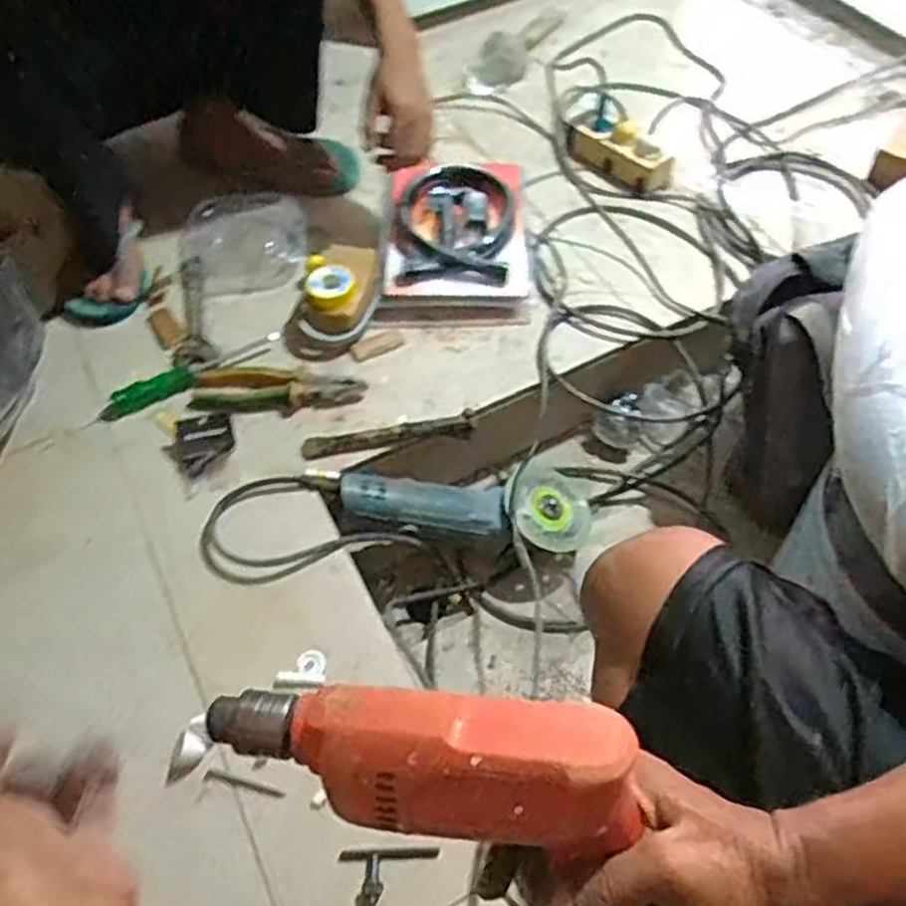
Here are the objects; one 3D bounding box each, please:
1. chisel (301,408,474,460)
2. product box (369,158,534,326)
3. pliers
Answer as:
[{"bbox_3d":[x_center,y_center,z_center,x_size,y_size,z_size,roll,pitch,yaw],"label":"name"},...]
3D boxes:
[{"bbox_3d":[-0.068,-0.022,0.828,0.180,0.021,0.021,-12,56,-5],"label":"chisel"},{"bbox_3d":[0.005,-0.279,0.984,0.188,0.046,0.283,2,55,4],"label":"product box"},{"bbox_3d":[-0.190,-0.068,0.855,0.183,0.020,0.055,2,55,4],"label":"pliers"}]

